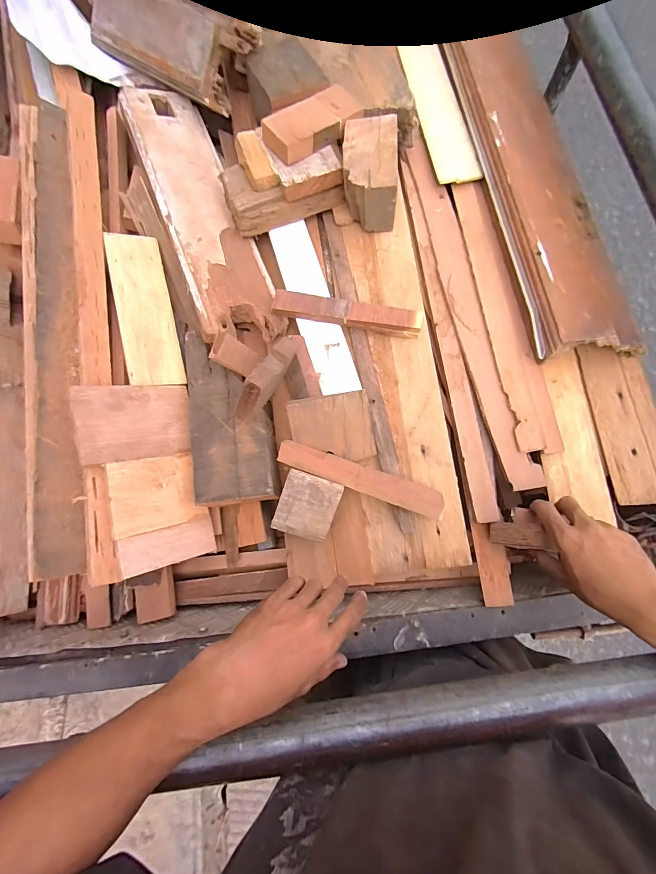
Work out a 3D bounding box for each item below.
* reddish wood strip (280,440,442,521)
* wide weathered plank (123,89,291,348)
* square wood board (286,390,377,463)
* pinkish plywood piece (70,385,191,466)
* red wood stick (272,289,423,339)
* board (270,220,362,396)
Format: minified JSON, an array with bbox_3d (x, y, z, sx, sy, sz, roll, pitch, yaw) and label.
[{"bbox_3d":[0.041,0.053,0.466,0.221,0.011,0.034,18,76,7],"label":"reddish wood strip"},{"bbox_3d":[-0.216,-0.387,0.591,0.134,0.028,0.512,-17,77,-25],"label":"wide weathered plank"},{"bbox_3d":[0.007,-0.010,0.490,0.110,0.011,0.096,-11,104,-8],"label":"square wood board"},{"bbox_3d":[-0.258,-0.022,0.485,0.139,0.011,0.103,-7,79,-45],"label":"pinkish plywood piece"},{"bbox_3d":[0.028,-0.185,0.539,0.221,0.026,0.037,10,75,5],"label":"red wood stick"},{"bbox_3d":[-0.023,-0.210,0.562,0.065,0.011,0.309,-16,75,-2],"label":"board"}]

